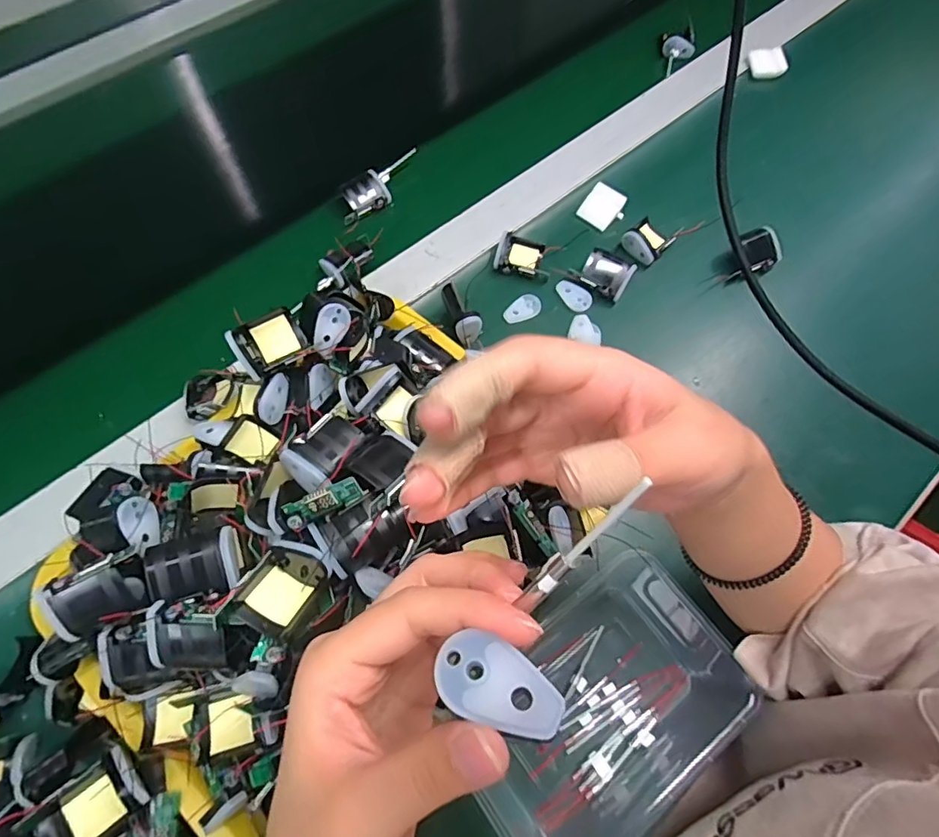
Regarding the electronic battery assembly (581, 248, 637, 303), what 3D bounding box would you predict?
[{"bbox_3d":[0.123,-0.130,0.473,0.041,0.029,0.030,30,70,11],"label":"electronic battery assembly"}]

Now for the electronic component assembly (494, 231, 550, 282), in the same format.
[{"bbox_3d":[0.051,-0.152,0.484,0.050,0.019,0.042,13,68,5],"label":"electronic component assembly"}]

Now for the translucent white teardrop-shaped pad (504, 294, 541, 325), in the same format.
[{"bbox_3d":[0.048,-0.099,0.473,0.036,0.004,0.022,-22,69,-10],"label":"translucent white teardrop-shaped pad"}]

